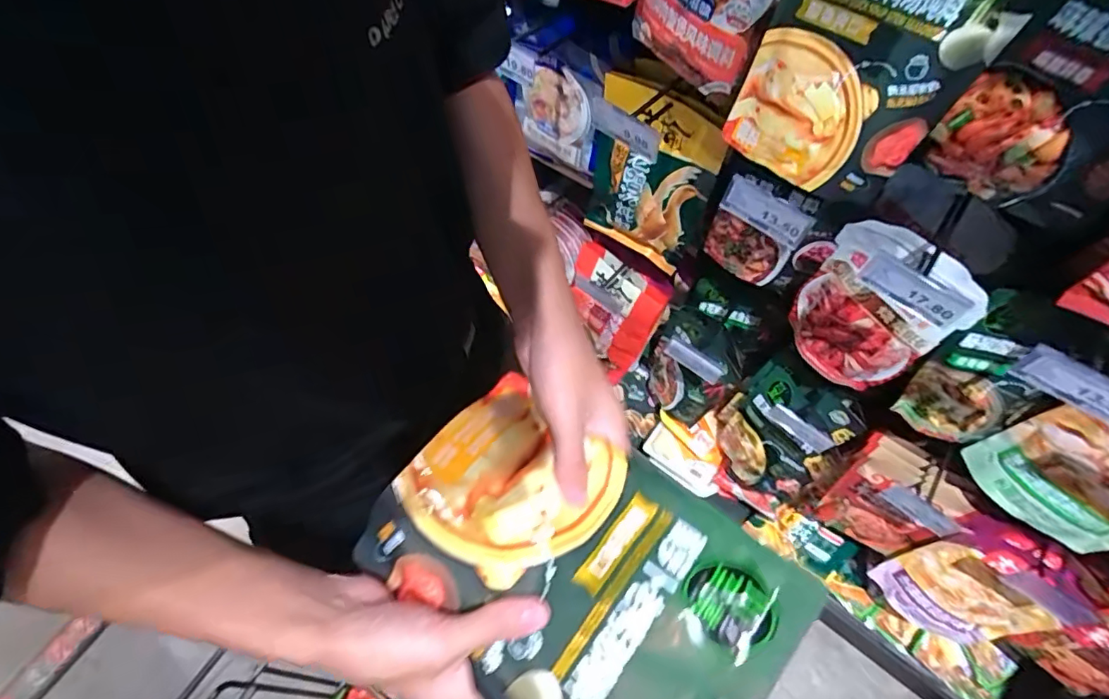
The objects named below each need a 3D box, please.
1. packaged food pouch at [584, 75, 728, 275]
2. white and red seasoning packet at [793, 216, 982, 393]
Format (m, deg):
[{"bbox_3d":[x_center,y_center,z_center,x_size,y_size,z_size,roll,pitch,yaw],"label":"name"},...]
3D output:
[{"bbox_3d":[0.139,-0.259,0.818,0.189,0.297,0.044,30,65,13],"label":"packaged food pouch"},{"bbox_3d":[0.415,-0.055,0.706,0.040,0.261,0.173,-28,67,-23],"label":"white and red seasoning packet"}]

